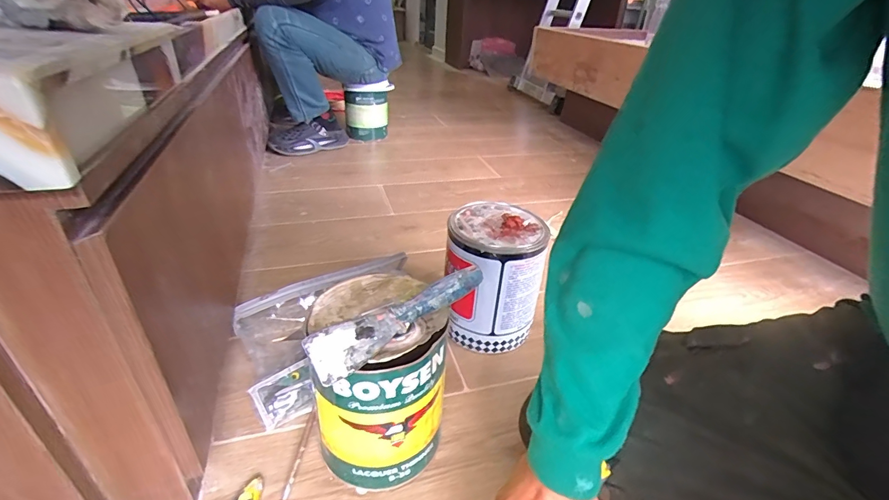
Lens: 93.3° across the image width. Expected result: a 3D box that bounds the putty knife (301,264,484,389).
[{"bbox_3d":[-0.044,0.070,0.444,0.200,0.022,0.067,-27,43,-19],"label":"putty knife"}]

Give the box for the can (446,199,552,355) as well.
[{"bbox_3d":[0.077,0.050,0.714,0.147,0.212,0.145,4,33,-2],"label":"can"}]

